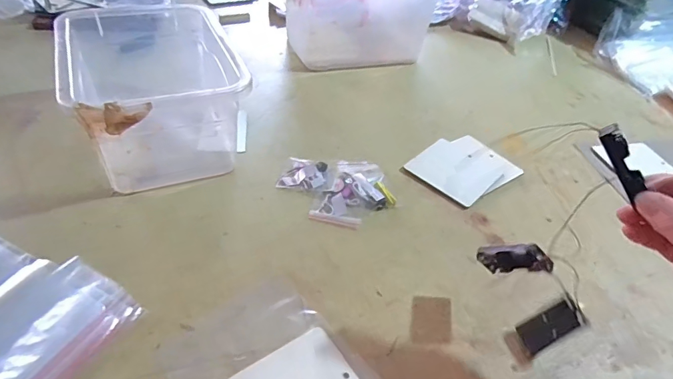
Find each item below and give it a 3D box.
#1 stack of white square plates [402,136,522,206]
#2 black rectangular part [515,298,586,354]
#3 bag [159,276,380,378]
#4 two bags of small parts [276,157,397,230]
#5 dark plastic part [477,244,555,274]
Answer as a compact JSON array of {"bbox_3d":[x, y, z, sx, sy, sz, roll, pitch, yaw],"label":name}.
[{"bbox_3d":[0.167,-0.030,0.575,0.129,0.007,0.106,-26,53,-32],"label":"stack of white square plates"},{"bbox_3d":[0.189,0.121,0.382,0.006,0.057,0.026,29,28,-35],"label":"black rectangular part"},{"bbox_3d":[-0.039,0.157,0.344,0.126,0.015,0.178,-29,52,-34],"label":"bag"},{"bbox_3d":[0.001,-0.001,0.510,0.127,0.014,0.101,-1,44,-10],"label":"two bags of small parts"},{"bbox_3d":[0.153,0.061,0.375,0.015,0.061,0.029,-28,95,-33],"label":"dark plastic part"}]

